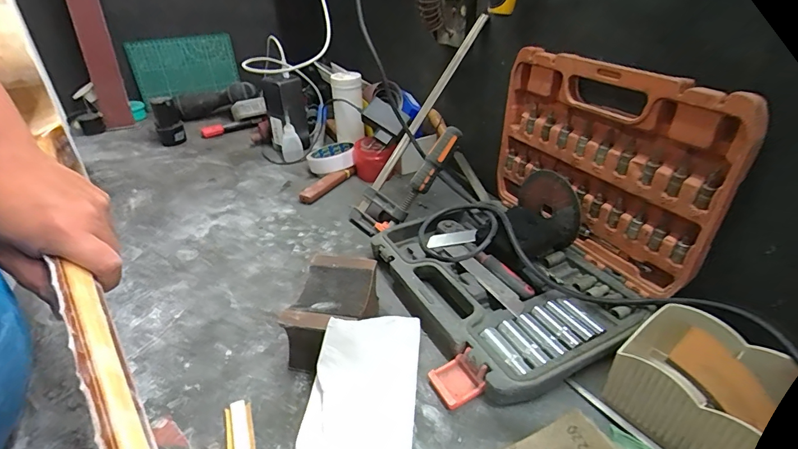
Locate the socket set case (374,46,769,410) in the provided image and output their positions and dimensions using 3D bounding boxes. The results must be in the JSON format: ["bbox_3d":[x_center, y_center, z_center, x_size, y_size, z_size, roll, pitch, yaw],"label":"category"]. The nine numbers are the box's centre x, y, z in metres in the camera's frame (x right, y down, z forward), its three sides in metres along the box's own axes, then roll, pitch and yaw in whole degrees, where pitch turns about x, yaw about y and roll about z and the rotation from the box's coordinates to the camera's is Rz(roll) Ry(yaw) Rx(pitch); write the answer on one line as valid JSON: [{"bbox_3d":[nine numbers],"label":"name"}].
[{"bbox_3d":[0.101,-0.021,0.394,0.236,0.219,0.260,-16,37,-22],"label":"socket set case"}]

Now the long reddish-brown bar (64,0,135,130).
[{"bbox_3d":[-0.606,-0.429,0.784,0.055,0.476,0.019,-16,28,-27],"label":"long reddish-brown bar"}]

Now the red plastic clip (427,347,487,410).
[{"bbox_3d":[0.047,0.126,0.339,0.036,0.025,0.038,-17,37,-24],"label":"red plastic clip"}]

